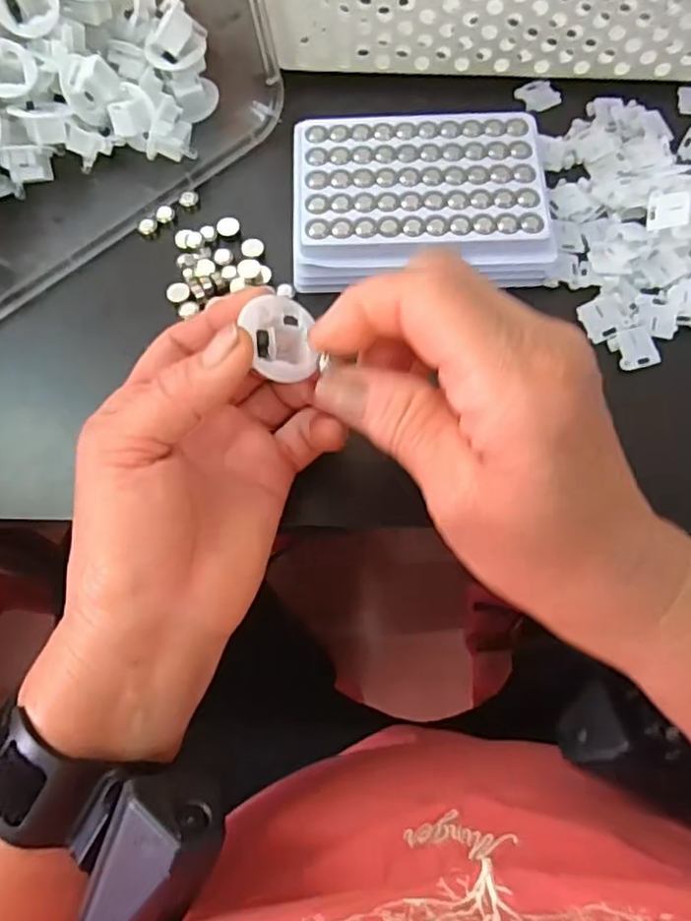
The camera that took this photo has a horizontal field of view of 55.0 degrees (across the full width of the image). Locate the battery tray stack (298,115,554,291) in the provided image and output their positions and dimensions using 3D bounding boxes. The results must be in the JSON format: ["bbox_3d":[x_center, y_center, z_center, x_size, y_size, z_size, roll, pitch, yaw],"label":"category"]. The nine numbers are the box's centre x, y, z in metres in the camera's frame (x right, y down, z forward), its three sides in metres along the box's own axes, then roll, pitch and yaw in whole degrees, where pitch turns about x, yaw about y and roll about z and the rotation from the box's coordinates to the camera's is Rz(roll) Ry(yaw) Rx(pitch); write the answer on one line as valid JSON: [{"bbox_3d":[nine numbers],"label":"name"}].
[{"bbox_3d":[0.038,-0.133,0.340,0.126,0.019,0.098,-3,69,0],"label":"battery tray stack"}]

